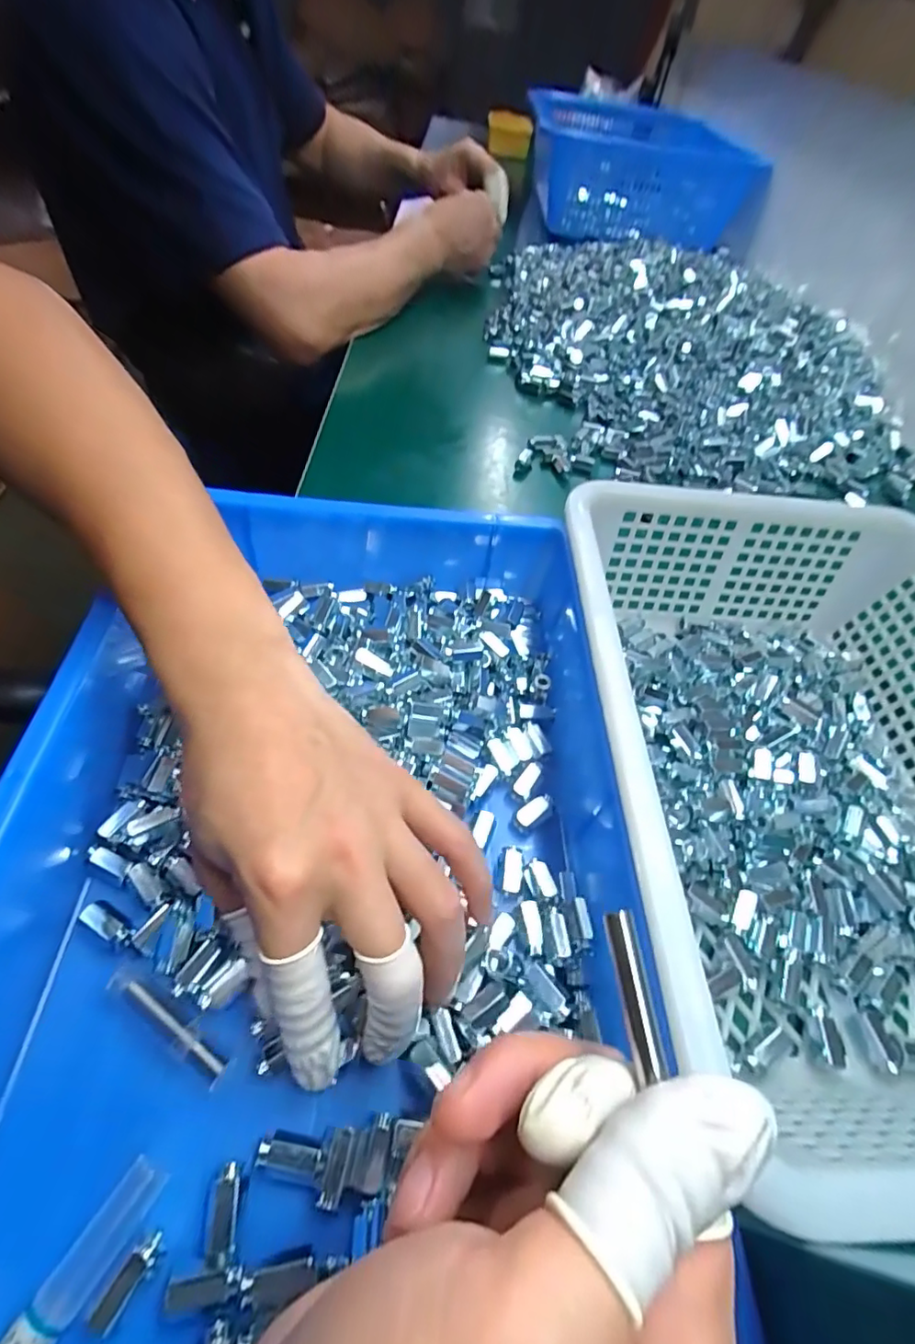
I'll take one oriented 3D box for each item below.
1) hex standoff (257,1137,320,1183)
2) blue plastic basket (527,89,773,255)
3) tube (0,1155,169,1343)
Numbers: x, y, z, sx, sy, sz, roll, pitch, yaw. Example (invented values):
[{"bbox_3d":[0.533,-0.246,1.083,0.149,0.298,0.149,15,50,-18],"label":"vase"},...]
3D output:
[{"bbox_3d":[-0.058,0.166,0.187,0.021,0.005,0.009,12,52,3],"label":"hex standoff"},{"bbox_3d":[0.310,-0.950,1.043,0.346,0.128,0.539,0,53,-7],"label":"blue plastic basket"},{"bbox_3d":[-0.115,0.183,0.165,0.013,0.013,0.056,27,54,14],"label":"tube"}]

